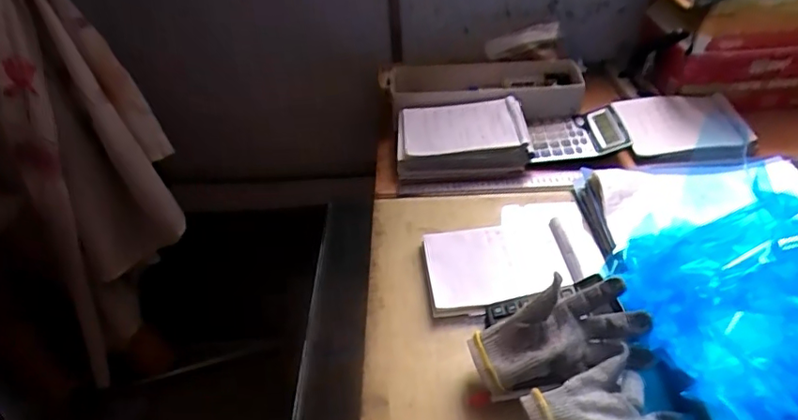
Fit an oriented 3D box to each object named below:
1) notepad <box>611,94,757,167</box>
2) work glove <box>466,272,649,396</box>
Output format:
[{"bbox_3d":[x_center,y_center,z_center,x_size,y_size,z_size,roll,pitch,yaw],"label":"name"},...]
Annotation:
[{"bbox_3d":[0.501,-0.154,0.997,0.204,0.024,0.185,-1,39,4],"label":"notepad"},{"bbox_3d":[0.164,0.127,0.578,0.174,0.064,0.079,-7,37,-3],"label":"work glove"}]

